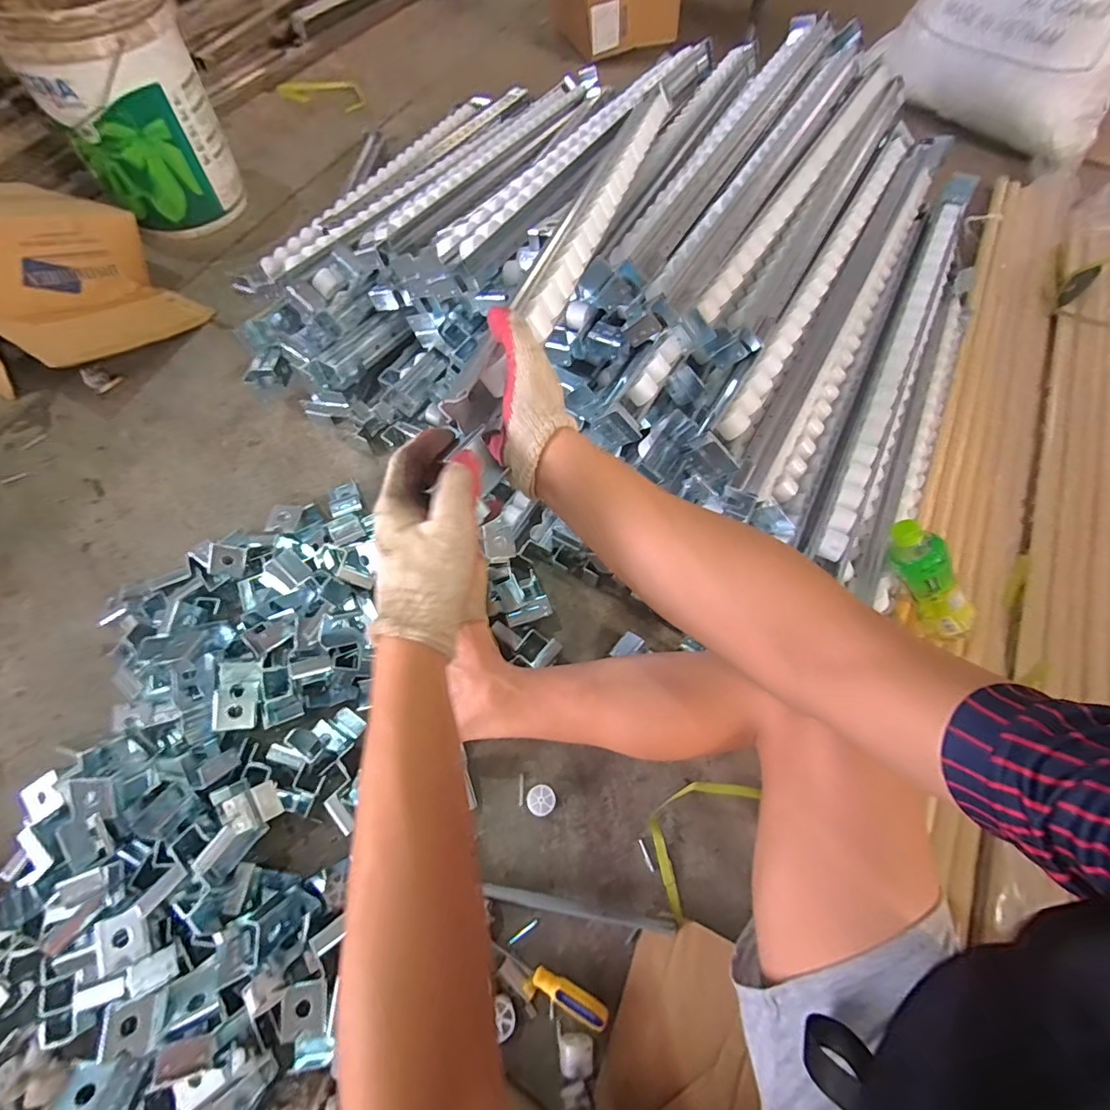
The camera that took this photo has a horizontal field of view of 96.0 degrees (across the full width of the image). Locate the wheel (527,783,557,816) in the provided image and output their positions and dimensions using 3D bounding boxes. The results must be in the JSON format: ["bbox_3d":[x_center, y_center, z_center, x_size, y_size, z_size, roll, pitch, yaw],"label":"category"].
[{"bbox_3d":[-0.017,0.313,0.638,0.035,0.029,0.036,1,64,-2],"label":"wheel"}]

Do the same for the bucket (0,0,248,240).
[{"bbox_3d":[-0.837,-0.885,0.983,0.287,0.335,0.314,-32,70,-17],"label":"bucket"}]

